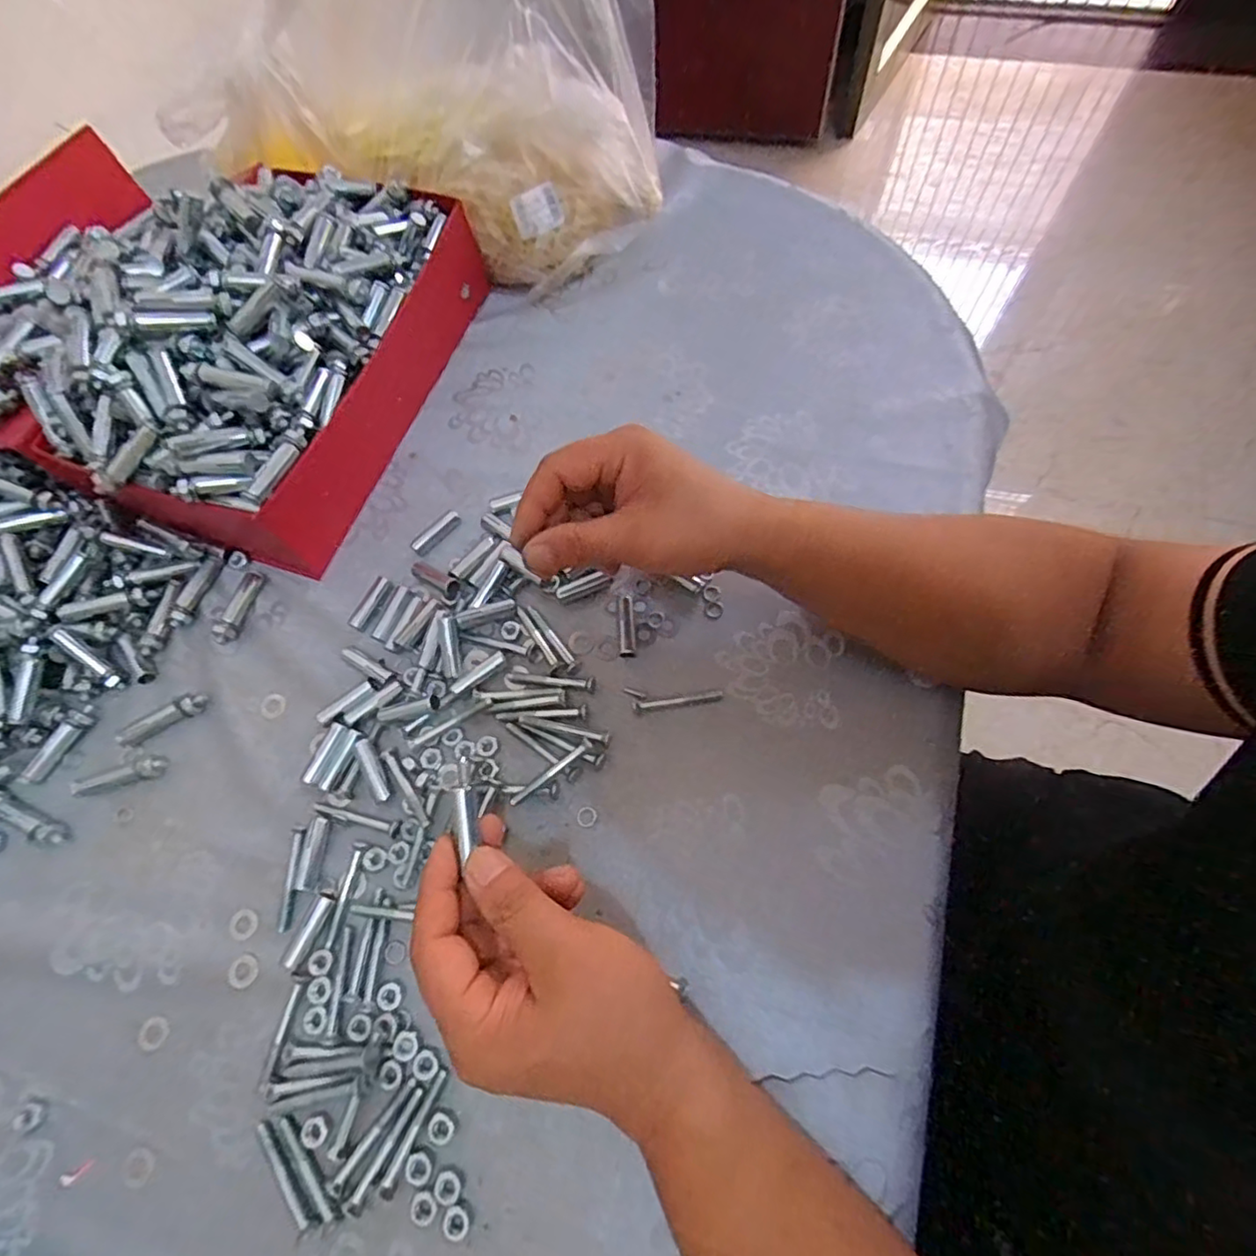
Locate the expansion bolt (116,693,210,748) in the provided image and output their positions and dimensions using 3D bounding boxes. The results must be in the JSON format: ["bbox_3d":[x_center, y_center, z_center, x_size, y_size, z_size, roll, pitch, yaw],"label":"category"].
[{"bbox_3d":[-0.298,0.058,0.398,0.057,0.009,0.015,-28,68,-9],"label":"expansion bolt"}]

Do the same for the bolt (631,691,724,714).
[{"bbox_3d":[0.031,0.045,0.388,0.056,0.004,0.008,-9,67,0],"label":"bolt"}]

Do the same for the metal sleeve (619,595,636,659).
[{"bbox_3d":[-0.001,-0.003,0.408,0.010,0.013,0.044,-4,67,2],"label":"metal sleeve"}]

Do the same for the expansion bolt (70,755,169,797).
[{"bbox_3d":[-0.315,0.090,0.383,0.058,0.009,0.015,-12,67,-2],"label":"expansion bolt"}]

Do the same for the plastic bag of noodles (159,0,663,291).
[{"bbox_3d":[-0.163,-0.419,0.471,0.365,0.243,0.161,14,68,9],"label":"plastic bag of noodles"}]

